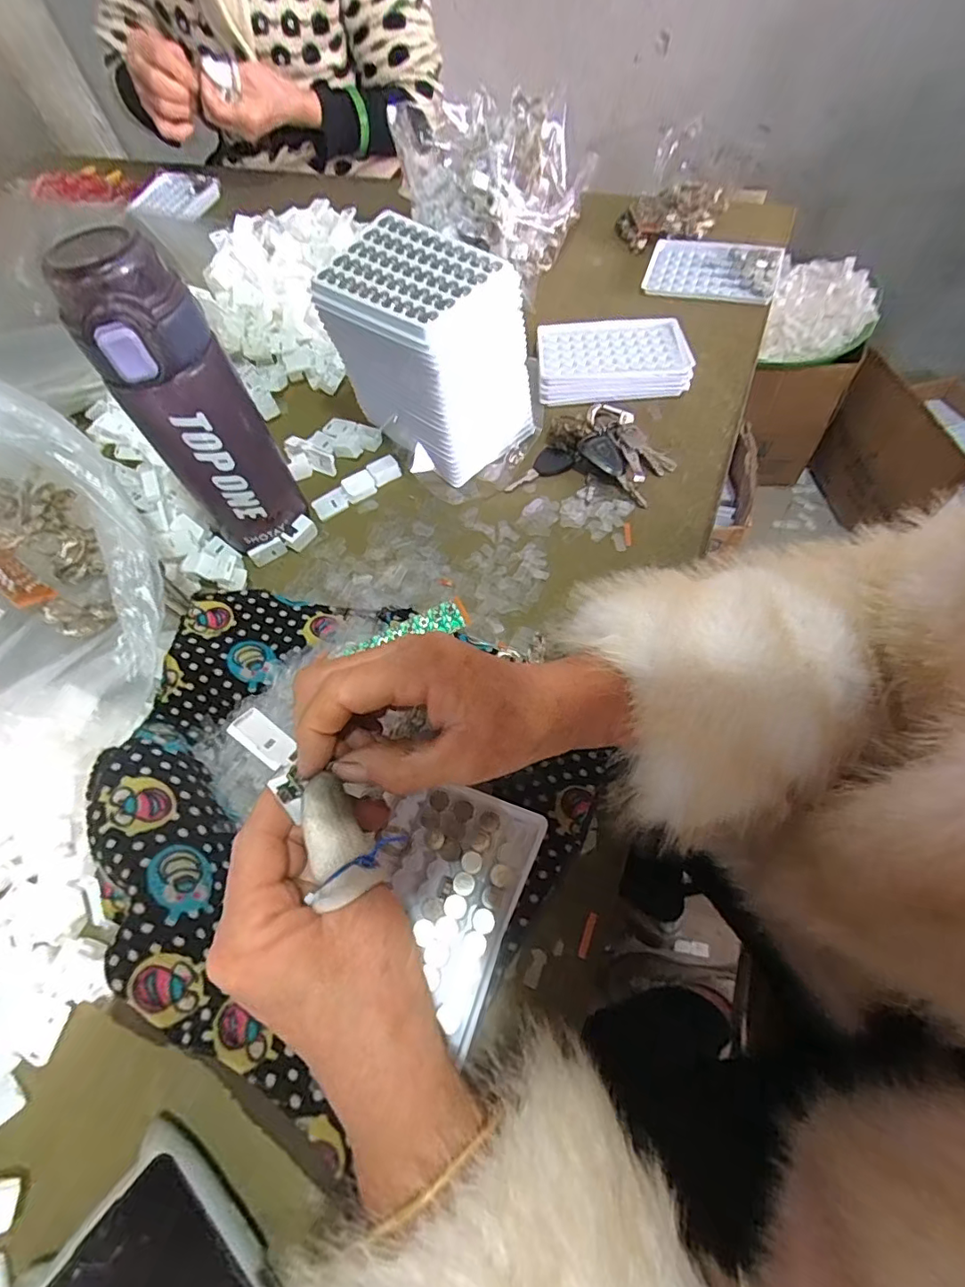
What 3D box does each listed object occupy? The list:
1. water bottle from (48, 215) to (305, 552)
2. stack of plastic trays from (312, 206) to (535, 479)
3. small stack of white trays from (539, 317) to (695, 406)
[{"bbox_3d":[-0.183,-0.144,0.349,0.070,0.193,0.059,-33,62,-12],"label":"water bottle"},{"bbox_3d":[-0.041,-0.224,0.421,0.132,0.135,0.095,35,70,23],"label":"stack of plastic trays"},{"bbox_3d":[0.117,-0.259,0.484,0.127,0.029,0.090,-1,61,6],"label":"small stack of white trays"}]

